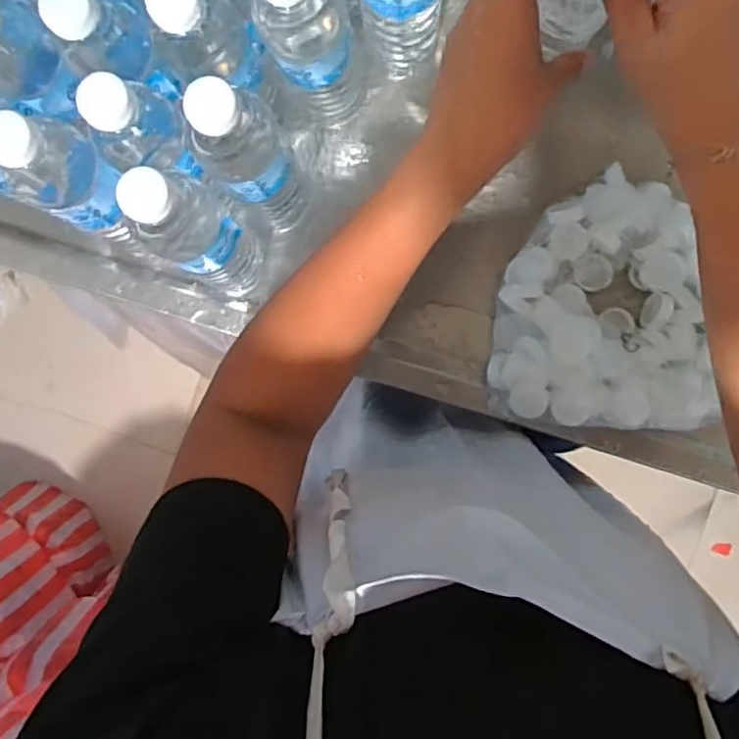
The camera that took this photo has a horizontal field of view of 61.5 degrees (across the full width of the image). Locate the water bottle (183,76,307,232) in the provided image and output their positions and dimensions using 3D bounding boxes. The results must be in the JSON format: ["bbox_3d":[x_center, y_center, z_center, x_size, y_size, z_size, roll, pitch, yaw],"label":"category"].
[{"bbox_3d":[-0.086,-0.154,0.457,0.057,0.203,0.058,0,92,3],"label":"water bottle"}]

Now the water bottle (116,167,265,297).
[{"bbox_3d":[-0.124,-0.097,0.459,0.054,0.204,0.059,0,92,3],"label":"water bottle"}]

